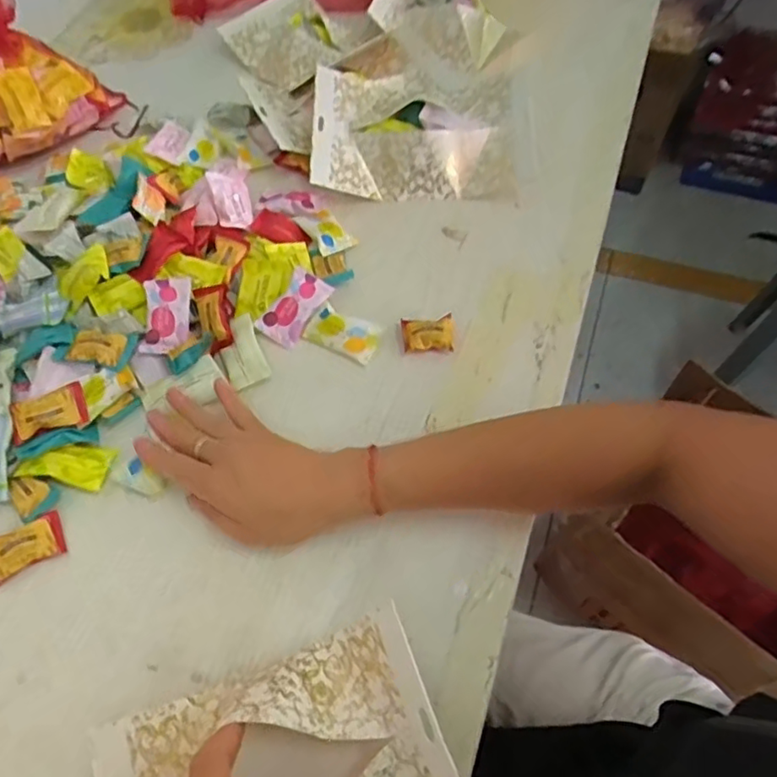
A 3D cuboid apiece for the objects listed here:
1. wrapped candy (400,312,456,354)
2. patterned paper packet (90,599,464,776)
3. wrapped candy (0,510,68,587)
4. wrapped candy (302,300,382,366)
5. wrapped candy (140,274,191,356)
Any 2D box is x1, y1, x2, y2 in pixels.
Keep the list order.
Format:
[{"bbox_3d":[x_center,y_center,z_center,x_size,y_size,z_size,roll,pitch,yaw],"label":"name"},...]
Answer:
[{"bbox_3d":[0.031,-0.044,0.495,0.042,0.019,0.030,0,60,3],"label":"wrapped candy"},{"bbox_3d":[-0.051,0.209,0.327,0.166,0.054,0.125,-19,61,-7],"label":"patterned paper packet"},{"bbox_3d":[-0.255,0.108,0.420,0.051,0.016,0.033,-28,63,-12],"label":"wrapped candy"},{"bbox_3d":[-0.037,-0.047,0.499,0.060,0.009,0.038,22,64,15],"label":"wrapped candy"},{"bbox_3d":[-0.182,-0.061,0.497,0.036,0.008,0.068,1,74,-9],"label":"wrapped candy"}]

